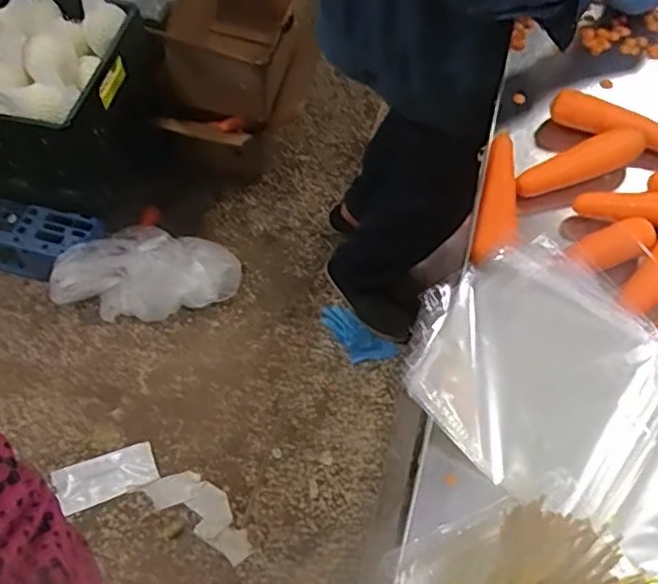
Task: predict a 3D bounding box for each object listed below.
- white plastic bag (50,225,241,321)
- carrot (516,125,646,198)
[{"bbox_3d":[-0.419,-0.049,1.579,0.405,0.169,0.206,-1,60,-1],"label":"white plastic bag"},{"bbox_3d":[0.278,-0.146,0.739,0.152,0.032,0.033,-20,62,-12],"label":"carrot"}]

